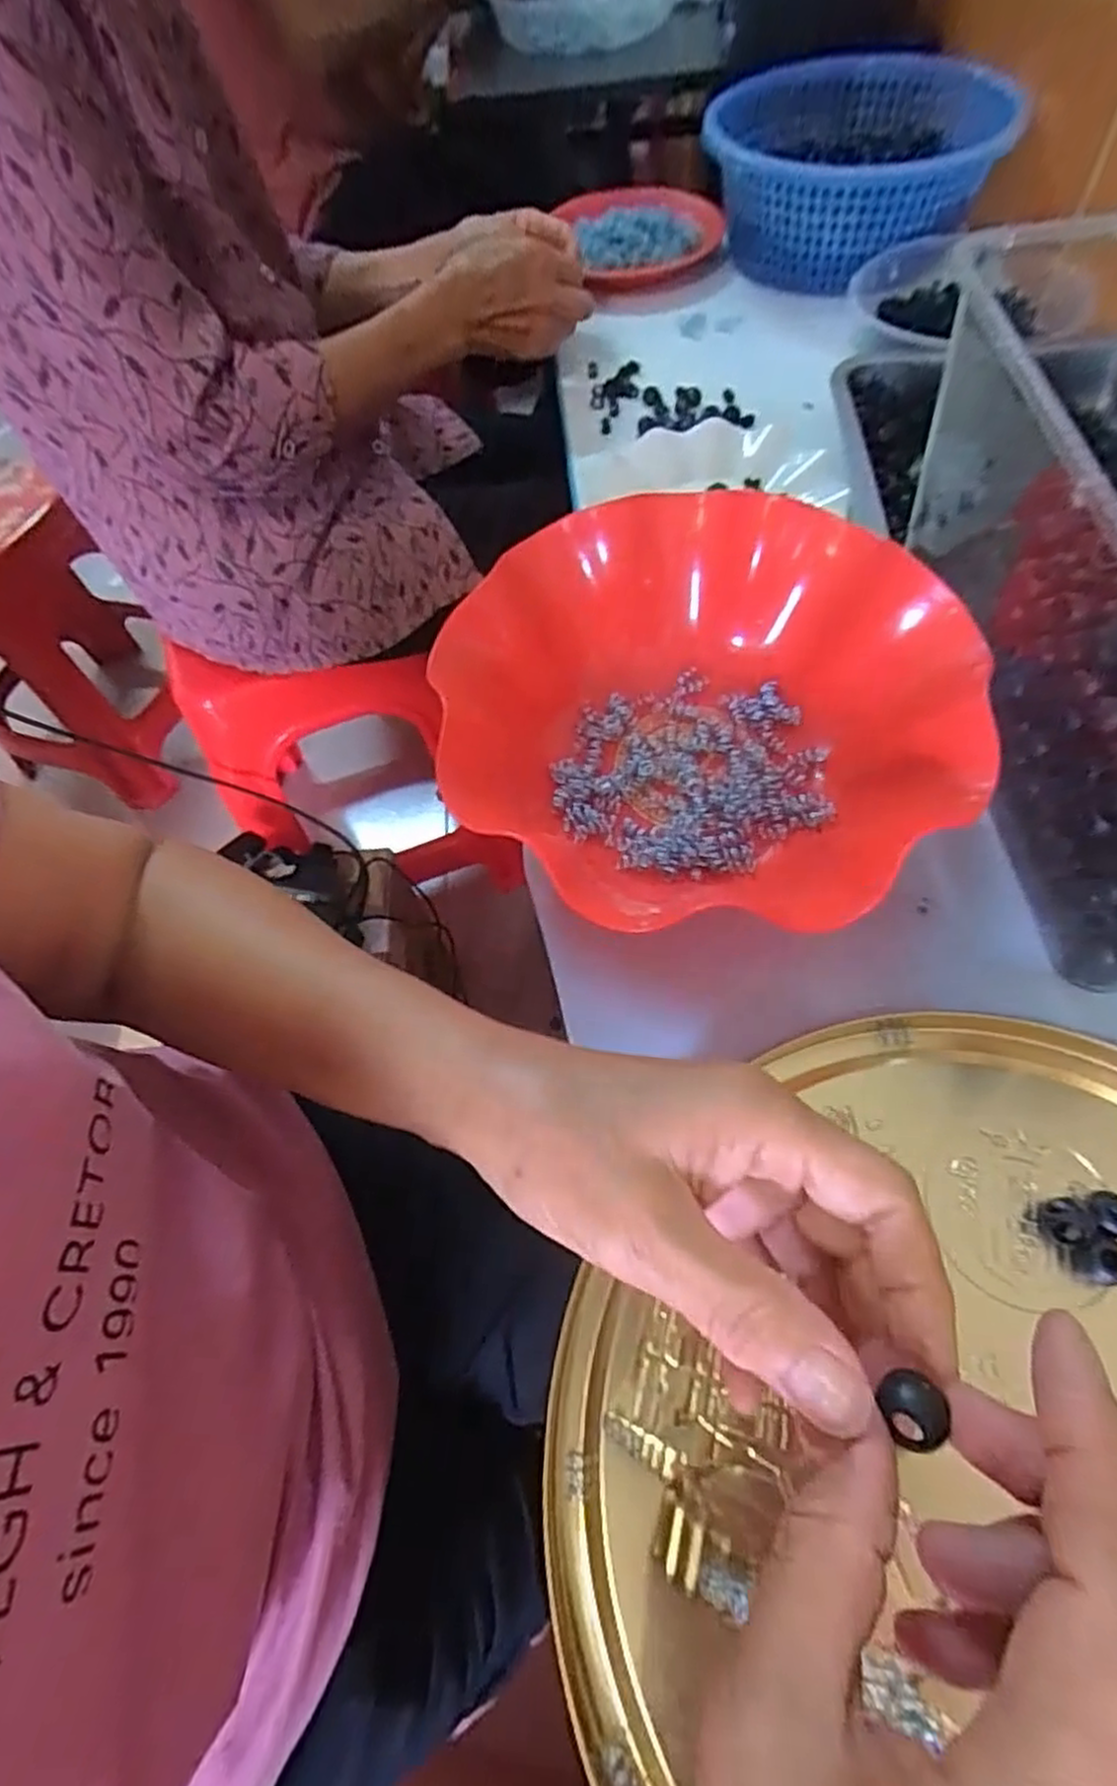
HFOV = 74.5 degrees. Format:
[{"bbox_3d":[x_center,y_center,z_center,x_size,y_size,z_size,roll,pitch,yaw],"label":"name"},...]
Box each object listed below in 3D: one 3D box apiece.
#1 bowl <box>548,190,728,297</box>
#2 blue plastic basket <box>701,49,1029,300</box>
[{"bbox_3d":[0.093,-0.696,0.789,0.168,0.053,0.176,-3,61,5],"label":"bowl"},{"bbox_3d":[0.287,-0.719,0.737,0.272,0.116,0.316,11,63,12],"label":"blue plastic basket"}]

